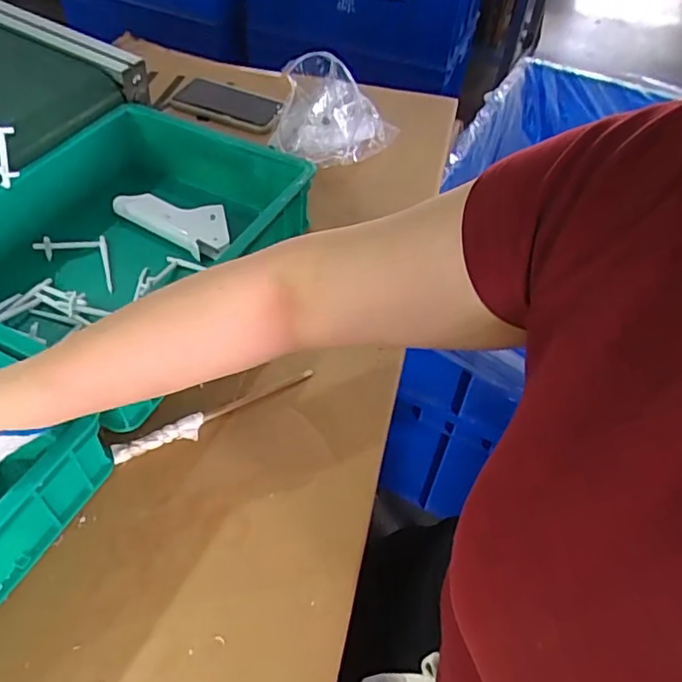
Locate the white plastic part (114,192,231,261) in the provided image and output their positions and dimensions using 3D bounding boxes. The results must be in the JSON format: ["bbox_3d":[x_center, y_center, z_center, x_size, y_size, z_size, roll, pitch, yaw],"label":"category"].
[{"bbox_3d":[-0.184,-0.142,0.675,0.143,0.022,0.060,27,53,18],"label":"white plastic part"}]

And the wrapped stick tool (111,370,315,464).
[{"bbox_3d":[-0.107,0.065,0.524,0.185,0.011,0.021,-21,54,-20],"label":"wrapped stick tool"}]

